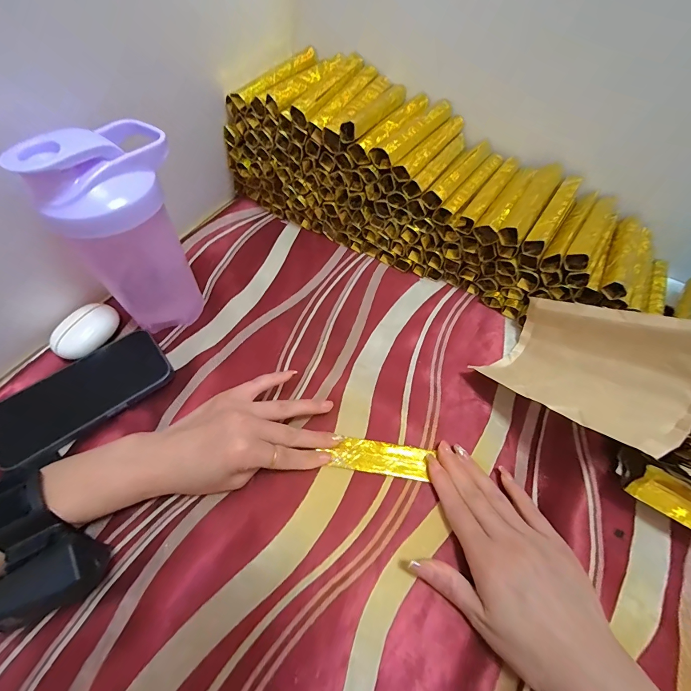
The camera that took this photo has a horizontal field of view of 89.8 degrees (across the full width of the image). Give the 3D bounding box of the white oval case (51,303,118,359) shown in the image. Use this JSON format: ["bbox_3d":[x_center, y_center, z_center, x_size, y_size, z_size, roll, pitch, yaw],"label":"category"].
[{"bbox_3d":[-0.260,-0.015,0.346,0.038,0.024,0.062,24,60,13],"label":"white oval case"}]

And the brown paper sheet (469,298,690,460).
[{"bbox_3d":[0.195,0.010,0.289,0.076,0.088,0.151,5,12,-30],"label":"brown paper sheet"}]

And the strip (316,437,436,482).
[{"bbox_3d":[0.030,0.097,0.300,0.081,0.004,0.028,7,57,2],"label":"strip"}]

